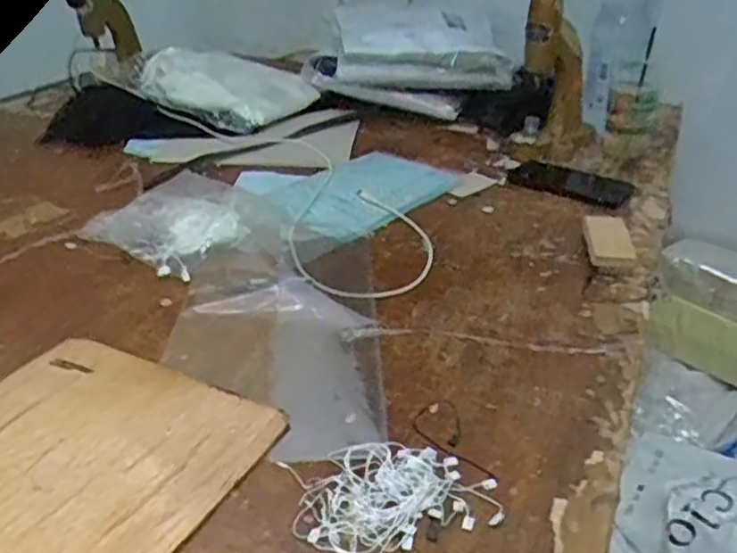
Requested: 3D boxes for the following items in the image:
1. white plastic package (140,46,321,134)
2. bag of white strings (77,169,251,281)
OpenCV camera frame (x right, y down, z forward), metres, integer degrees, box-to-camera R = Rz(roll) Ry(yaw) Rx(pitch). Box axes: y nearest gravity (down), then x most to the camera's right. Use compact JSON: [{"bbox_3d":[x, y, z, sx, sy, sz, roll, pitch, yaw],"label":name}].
[{"bbox_3d":[-0.279,-0.354,1.245,0.308,0.081,0.208,20,37,29],"label":"white plastic package"},{"bbox_3d":[-0.233,-0.071,0.835,0.191,0.035,0.158,23,39,32],"label":"bag of white strings"}]

